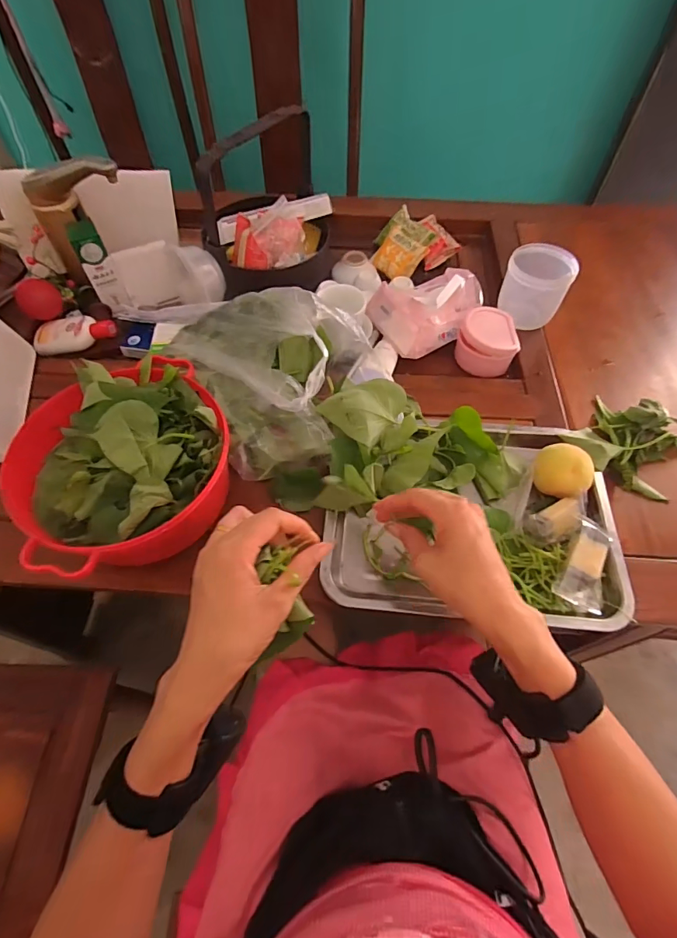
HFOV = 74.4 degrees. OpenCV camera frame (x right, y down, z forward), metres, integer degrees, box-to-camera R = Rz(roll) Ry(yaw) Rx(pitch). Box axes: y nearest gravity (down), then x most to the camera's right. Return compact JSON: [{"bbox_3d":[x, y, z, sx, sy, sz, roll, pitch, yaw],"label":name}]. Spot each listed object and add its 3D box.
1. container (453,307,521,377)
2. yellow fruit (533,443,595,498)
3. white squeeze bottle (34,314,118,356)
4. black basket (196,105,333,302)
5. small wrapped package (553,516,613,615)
[{"bbox_3d":[0.218,-0.186,0.648,0.084,0.064,0.073,21,61,13],"label":"container"},{"bbox_3d":[0.247,0.005,0.496,0.047,0.050,0.061,-36,64,-20],"label":"yellow fruit"},{"bbox_3d":[-0.400,-0.207,0.680,0.119,0.030,0.052,-14,59,-8],"label":"white squeeze bottle"},{"bbox_3d":[-0.110,-0.416,0.698,0.191,0.190,0.183,-3,58,-2],"label":"black basket"},{"bbox_3d":[0.250,0.095,0.450,0.046,0.019,0.087,18,77,11],"label":"small wrapped package"}]

